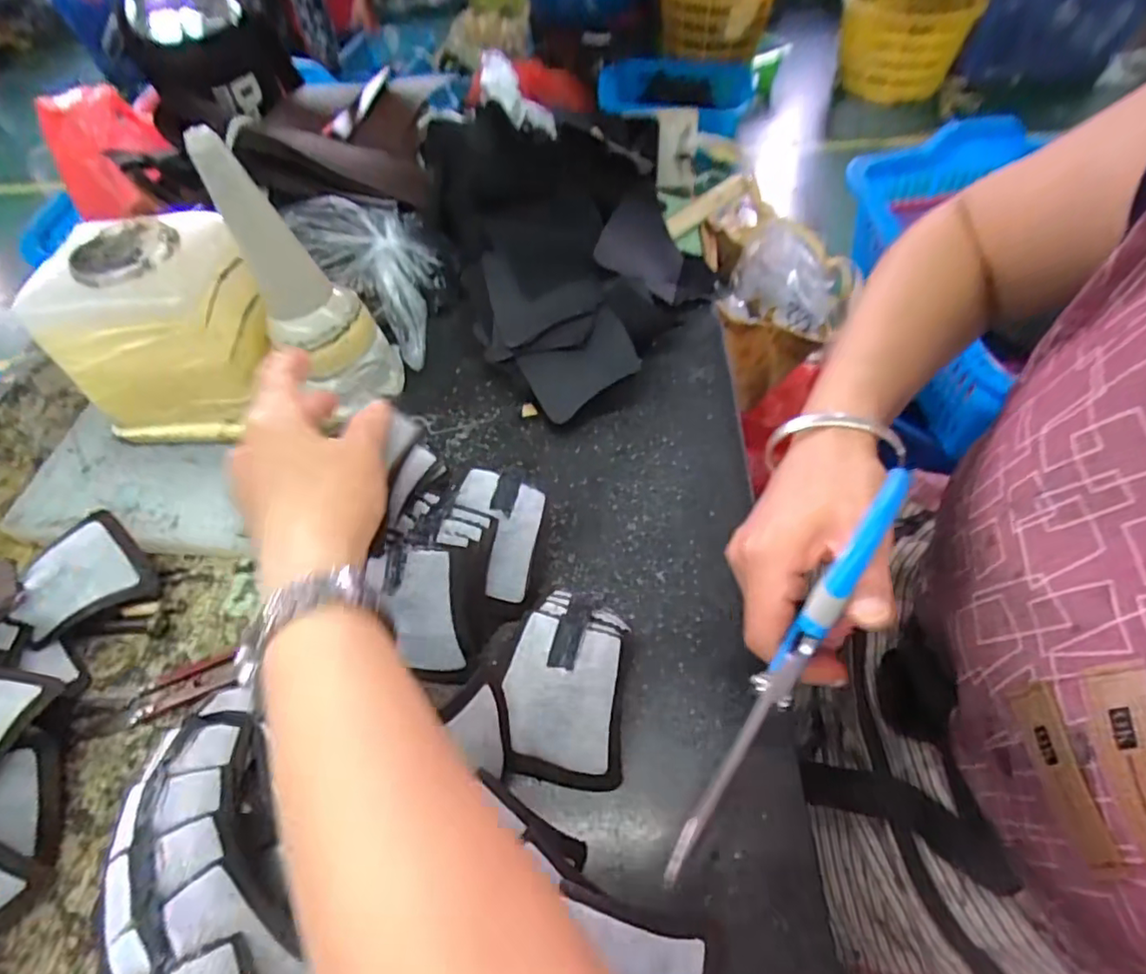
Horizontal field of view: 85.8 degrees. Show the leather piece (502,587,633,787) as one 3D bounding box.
[{"bbox_3d":[-0.003,0.099,0.317,0.059,0.053,0.091,3,54,5],"label":"leather piece"}]

